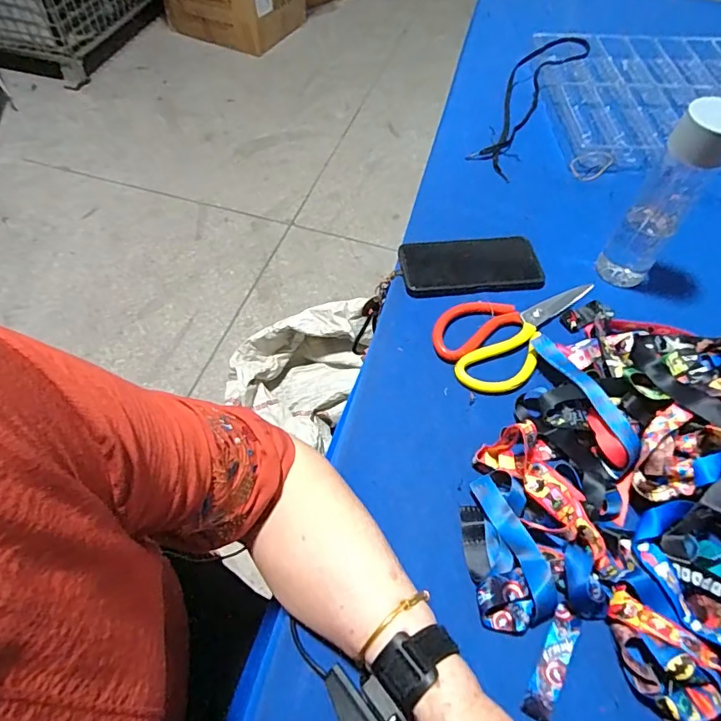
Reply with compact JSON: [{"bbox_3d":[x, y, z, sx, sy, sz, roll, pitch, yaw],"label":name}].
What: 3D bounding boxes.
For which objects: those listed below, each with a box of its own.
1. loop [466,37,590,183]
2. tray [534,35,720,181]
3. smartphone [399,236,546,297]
[{"bbox_3d":[0.265,-0.424,0.789,0.096,0.046,0.370,26,60,15],"label":"loop"},{"bbox_3d":[0.540,-0.428,0.810,0.469,0.034,0.355,0,57,-2],"label":"tray"},{"bbox_3d":[0.132,-0.116,0.594,0.163,0.005,0.086,-5,57,-5],"label":"smartphone"}]

